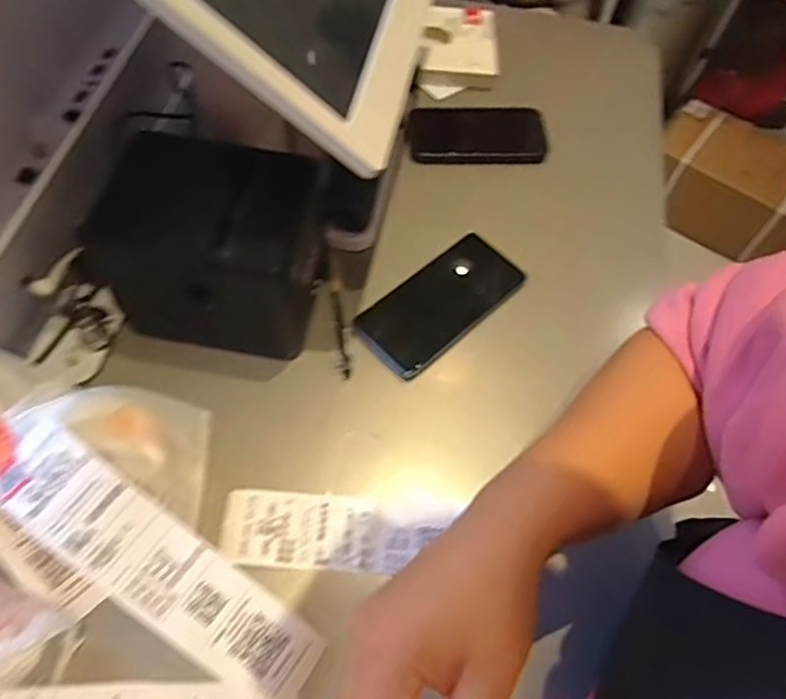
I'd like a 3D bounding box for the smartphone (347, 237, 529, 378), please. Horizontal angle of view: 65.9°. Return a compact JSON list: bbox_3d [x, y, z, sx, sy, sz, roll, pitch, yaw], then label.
[{"bbox_3d":[0.044,-0.044,0.562,0.158,0.012,0.079,-39,70,-22],"label":"smartphone"}]

